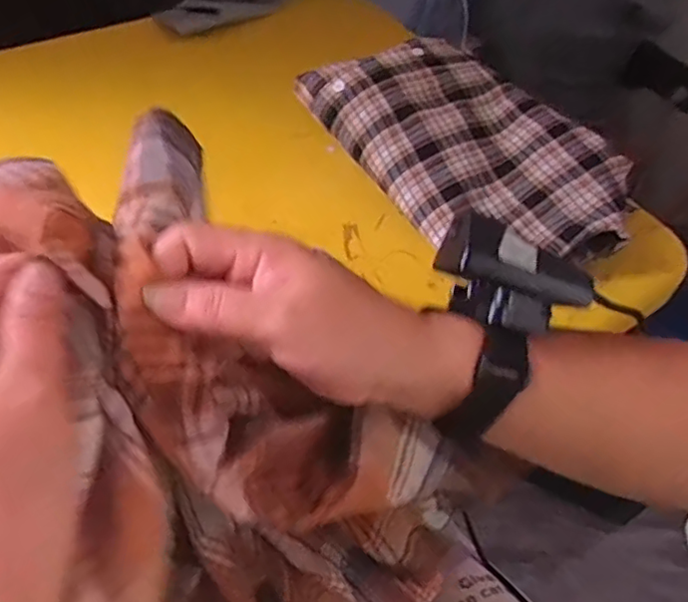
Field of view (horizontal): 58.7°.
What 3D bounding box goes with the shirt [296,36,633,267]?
[{"bbox_3d":[0.116,-0.140,0.551,0.175,0.048,0.284,-26,58,-24],"label":"shirt"}]

